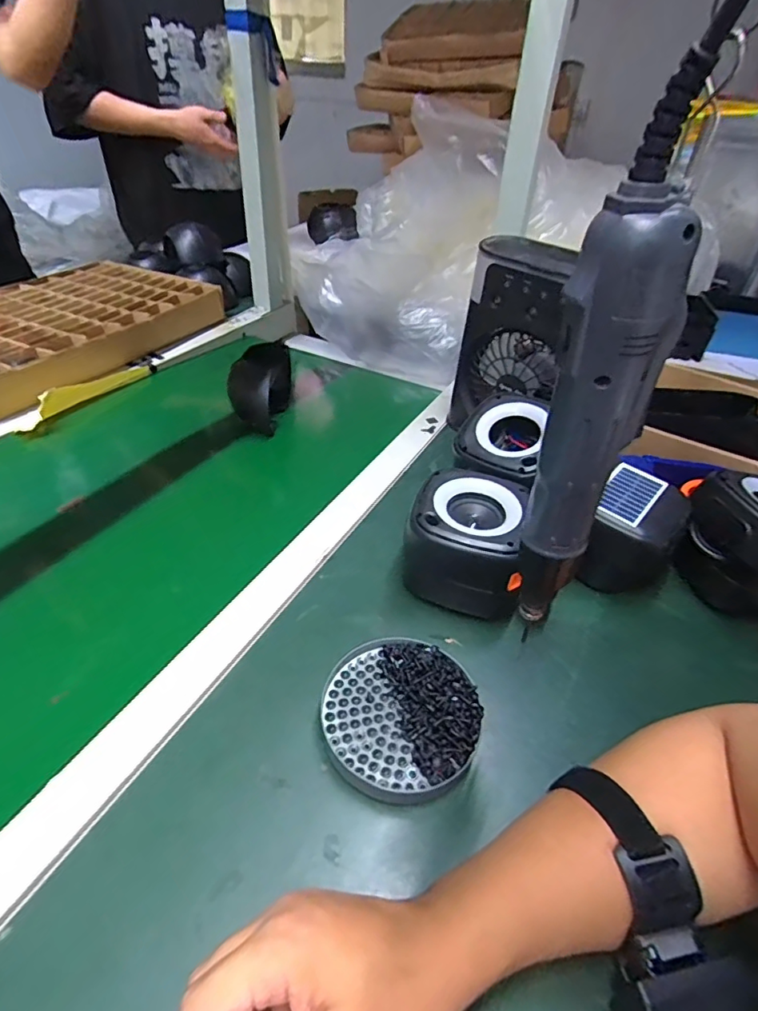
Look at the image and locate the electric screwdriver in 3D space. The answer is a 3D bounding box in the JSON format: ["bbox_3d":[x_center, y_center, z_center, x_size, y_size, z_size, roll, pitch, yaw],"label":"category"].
[{"bbox_3d":[0.086,-0.032,0.217,0.033,0.218,0.032,-26,49,-31],"label":"electric screwdriver"}]

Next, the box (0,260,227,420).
[{"bbox_3d":[-0.503,-0.290,0.837,0.332,0.053,0.473,23,43,21],"label":"box"}]

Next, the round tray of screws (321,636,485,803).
[{"bbox_3d":[0.014,0.151,0.383,0.114,0.024,0.111,3,40,-2],"label":"round tray of screws"}]

